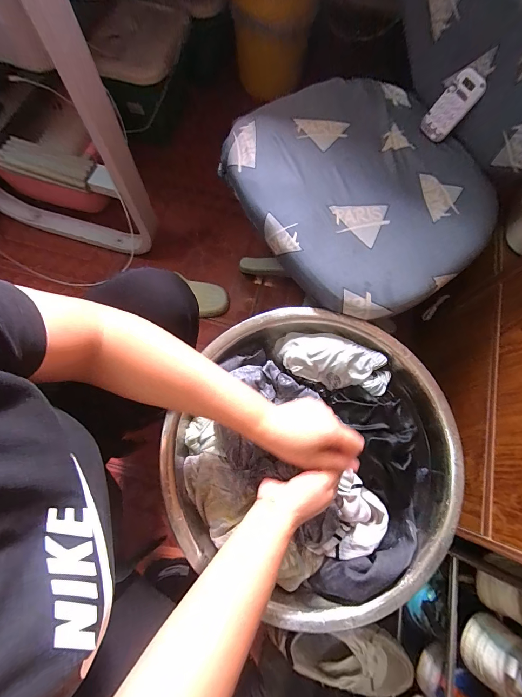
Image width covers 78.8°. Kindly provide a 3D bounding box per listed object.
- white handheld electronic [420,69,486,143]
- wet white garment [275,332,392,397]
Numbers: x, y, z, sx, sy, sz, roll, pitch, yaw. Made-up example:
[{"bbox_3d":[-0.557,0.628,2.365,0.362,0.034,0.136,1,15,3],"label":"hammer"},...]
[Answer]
[{"bbox_3d":[0.285,-0.363,0.477,0.010,0.086,0.048,-22,74,-41],"label":"white handheld electronic"},{"bbox_3d":[0.104,0.018,0.461,0.164,0.038,0.073,22,75,4],"label":"wet white garment"}]

